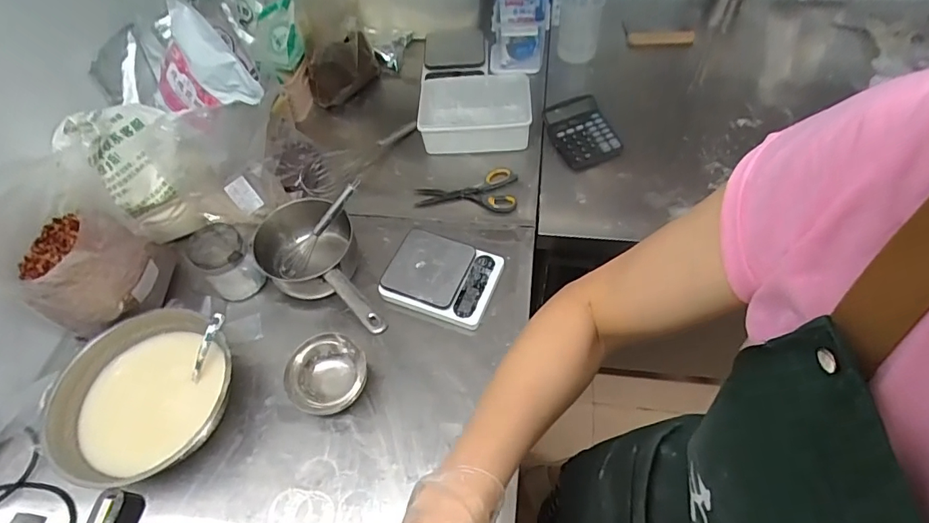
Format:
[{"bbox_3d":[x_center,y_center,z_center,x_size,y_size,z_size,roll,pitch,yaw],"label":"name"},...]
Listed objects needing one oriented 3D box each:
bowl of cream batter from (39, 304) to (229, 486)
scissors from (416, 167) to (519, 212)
[{"bbox_3d":[-0.431,0.183,0.680,0.225,0.093,0.211,-2,56,3],"label":"bowl of cream batter"},{"bbox_3d":[0.003,-0.136,0.926,0.188,0.016,0.105,2,57,6],"label":"scissors"}]

